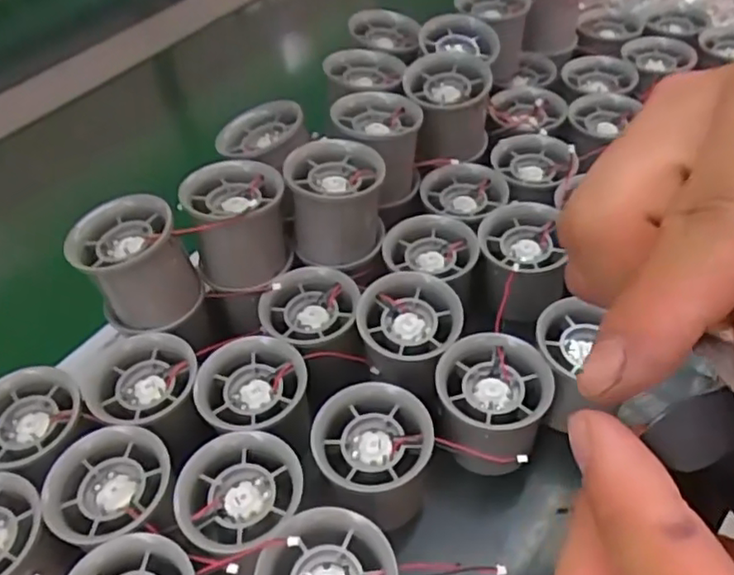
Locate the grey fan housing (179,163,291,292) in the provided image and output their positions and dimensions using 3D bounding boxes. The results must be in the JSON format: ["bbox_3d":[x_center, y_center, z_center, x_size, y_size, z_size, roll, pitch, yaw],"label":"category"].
[{"bbox_3d":[-0.072,-0.036,0.370,0.056,0.058,0.052,-3,46,4],"label":"grey fan housing"}]

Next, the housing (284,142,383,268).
[{"bbox_3d":[-0.017,-0.049,0.378,0.054,0.058,0.054,-11,46,-3],"label":"housing"}]

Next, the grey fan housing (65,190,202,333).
[{"bbox_3d":[-0.124,-0.011,0.350,0.056,0.061,0.052,-25,49,-17],"label":"grey fan housing"}]

